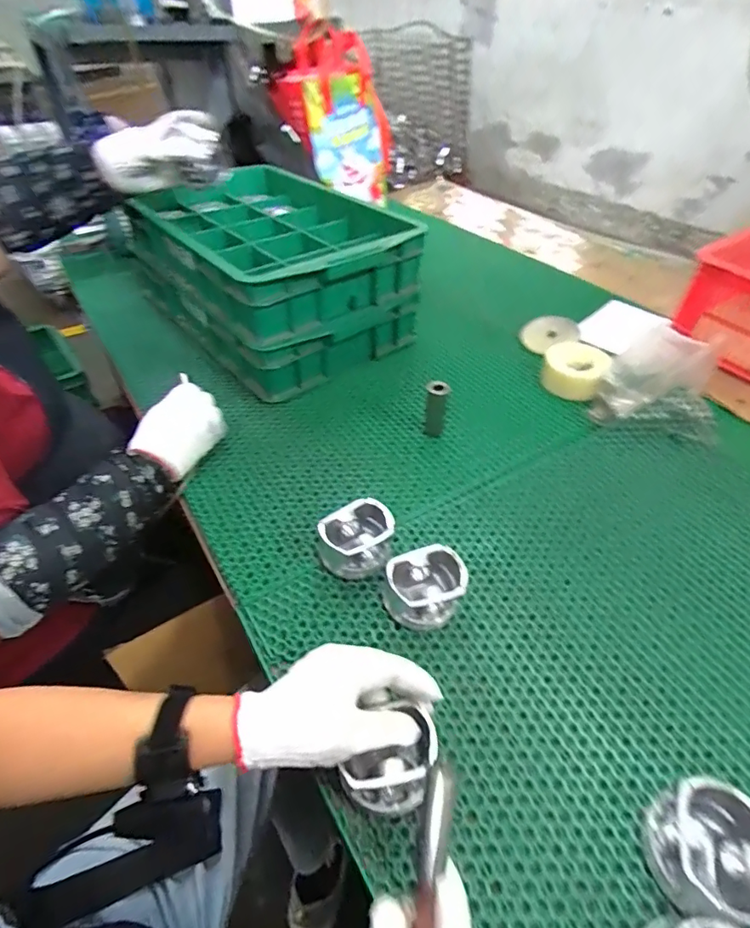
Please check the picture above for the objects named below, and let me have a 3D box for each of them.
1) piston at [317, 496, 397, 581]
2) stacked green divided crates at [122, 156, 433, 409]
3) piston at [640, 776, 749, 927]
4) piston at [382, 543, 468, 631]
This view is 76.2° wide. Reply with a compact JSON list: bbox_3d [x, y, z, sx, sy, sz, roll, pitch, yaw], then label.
[{"bbox_3d":[-0.017,0.083,0.518,0.079,0.052,0.065,-20,48,-20],"label":"piston"},{"bbox_3d":[-0.184,-0.355,0.858,0.348,0.187,0.493,-27,51,-25],"label":"stacked green divided crates"},{"bbox_3d":[0.230,0.269,0.334,0.065,0.050,0.076,14,46,13],"label":"piston"},{"bbox_3d":[0.053,0.122,0.475,0.076,0.057,0.061,-14,46,-14],"label":"piston"}]

